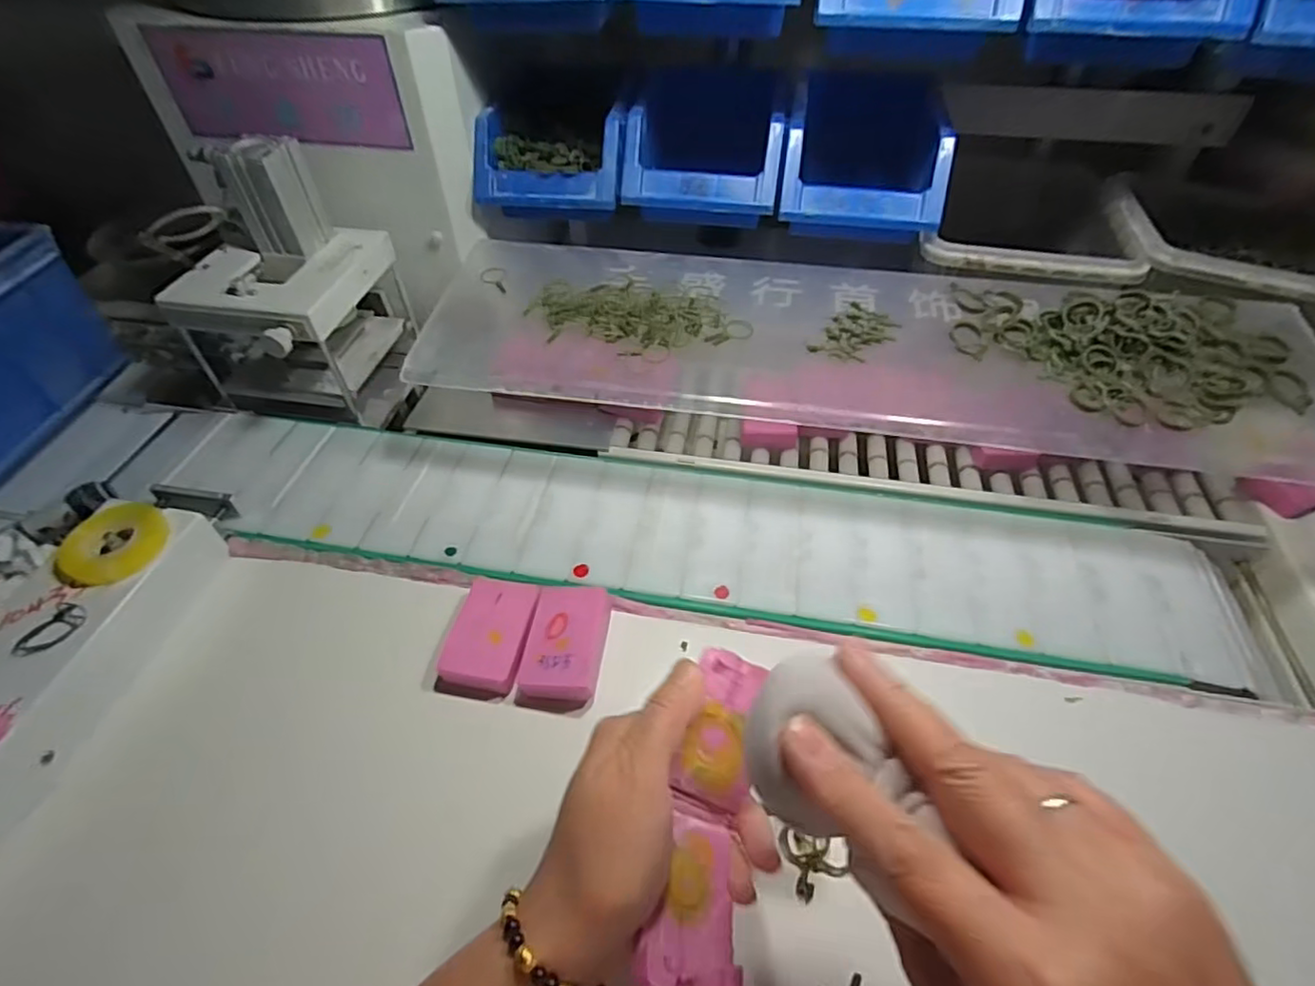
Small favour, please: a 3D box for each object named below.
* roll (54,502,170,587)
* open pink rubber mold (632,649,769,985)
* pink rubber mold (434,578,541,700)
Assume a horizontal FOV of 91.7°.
[{"bbox_3d":[-0.343,0.031,0.399,0.055,0.010,0.058,3,52,-4],"label":"roll"},{"bbox_3d":[0.023,0.135,0.271,0.035,0.043,0.127,8,60,8],"label":"open pink rubber mold"},{"bbox_3d":[-0.102,0.087,0.397,0.048,0.015,0.073,7,49,7],"label":"pink rubber mold"}]

